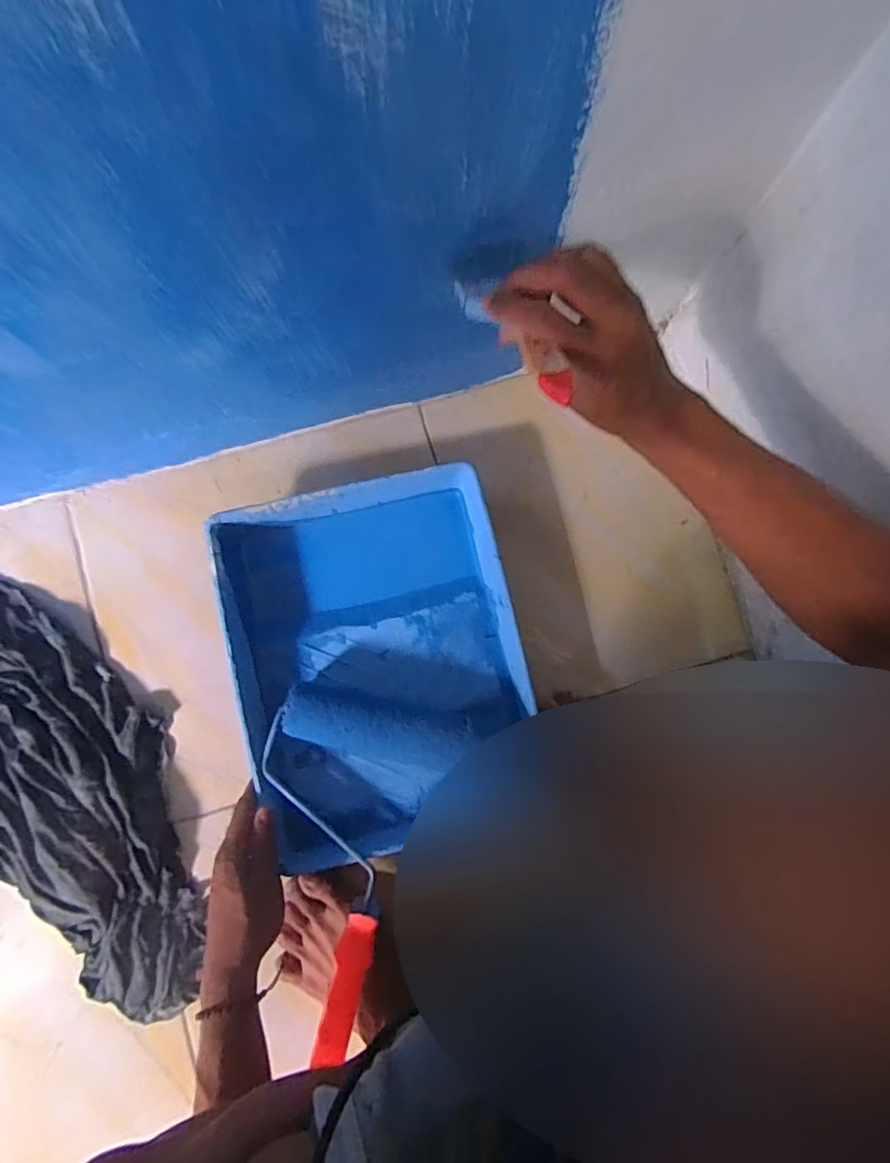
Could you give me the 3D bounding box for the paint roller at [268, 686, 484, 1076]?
[{"bbox_3d":[-0.099,0.233,0.512,0.204,0.071,0.299,28,83,0],"label":"paint roller"}]

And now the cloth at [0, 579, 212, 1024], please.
[{"bbox_3d":[-0.390,0.193,0.550,0.192,0.050,0.495,-37,87,-6],"label":"cloth"}]

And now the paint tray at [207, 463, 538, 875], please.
[{"bbox_3d":[-0.063,0.078,0.547,0.267,0.052,0.344,-13,85,-5],"label":"paint tray"}]

